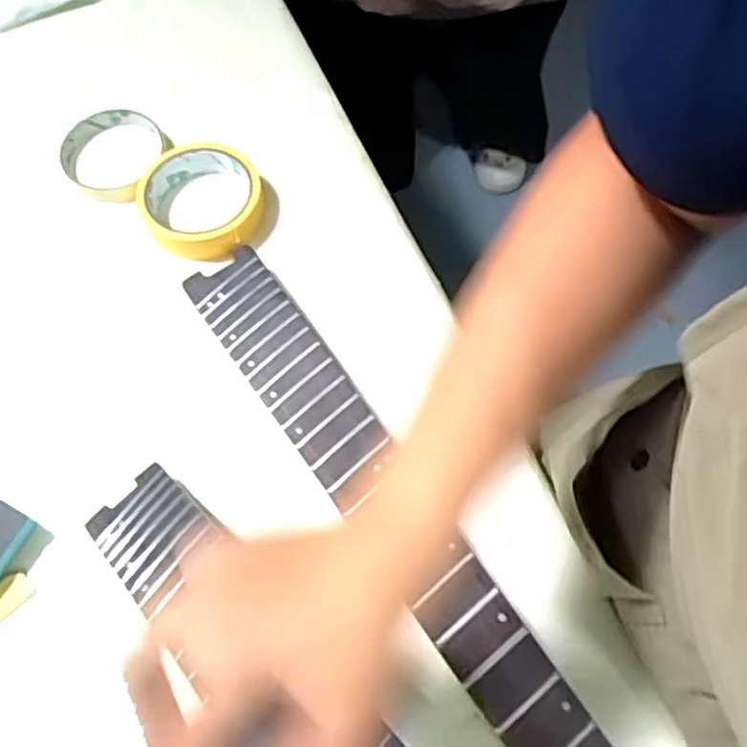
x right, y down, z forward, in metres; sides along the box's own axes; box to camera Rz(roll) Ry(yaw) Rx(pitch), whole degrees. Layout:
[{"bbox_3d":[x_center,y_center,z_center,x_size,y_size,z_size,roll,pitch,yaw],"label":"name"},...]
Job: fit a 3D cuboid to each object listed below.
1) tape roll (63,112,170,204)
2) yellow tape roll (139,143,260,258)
[{"bbox_3d":[-0.211,-0.173,0.563,0.077,0.020,0.083,-1,66,2],"label":"tape roll"},{"bbox_3d":[-0.128,-0.129,0.527,0.086,0.030,0.096,-22,67,-8],"label":"yellow tape roll"}]

